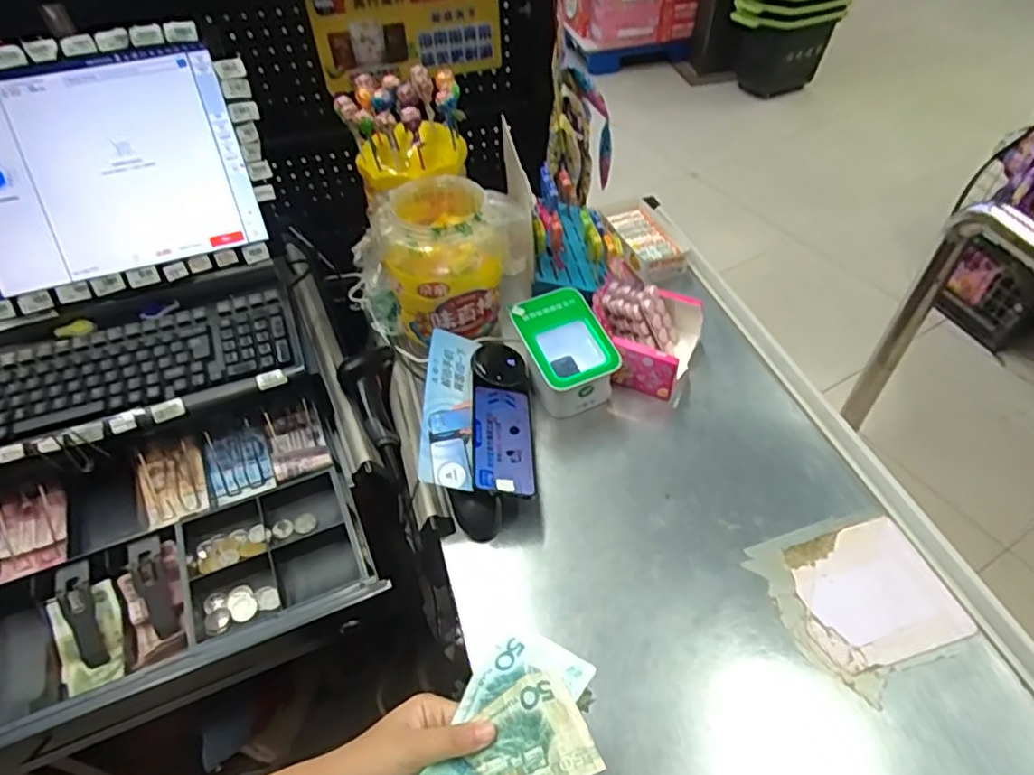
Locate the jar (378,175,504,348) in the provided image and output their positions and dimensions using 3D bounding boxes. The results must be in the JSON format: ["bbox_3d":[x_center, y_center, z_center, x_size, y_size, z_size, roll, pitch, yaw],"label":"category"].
[{"bbox_3d":[-0.102,-0.172,0.839,0.153,0.169,0.154,-1,48,1],"label":"jar"}]

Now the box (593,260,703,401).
[{"bbox_3d":[0.180,-0.075,0.879,0.142,0.112,0.141,16,50,14],"label":"box"}]

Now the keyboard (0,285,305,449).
[{"bbox_3d":[-0.466,-0.025,0.731,0.395,0.026,0.143,-15,49,-12],"label":"keyboard"}]

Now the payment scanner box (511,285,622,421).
[{"bbox_3d":[0.064,-0.040,0.842,0.104,0.115,0.137,-20,51,-18],"label":"payment scanner box"}]

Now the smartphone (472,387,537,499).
[{"bbox_3d":[-0.016,0.060,0.744,0.074,0.010,0.164,6,45,-12],"label":"smartphone"}]

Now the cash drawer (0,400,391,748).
[{"bbox_3d":[-0.392,0.186,0.660,0.439,0.071,0.297,-18,50,-14],"label":"cash drawer"}]

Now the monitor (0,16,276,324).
[{"bbox_3d":[-0.496,-0.262,0.741,0.371,0.041,0.297,-16,96,-9],"label":"monitor"}]

